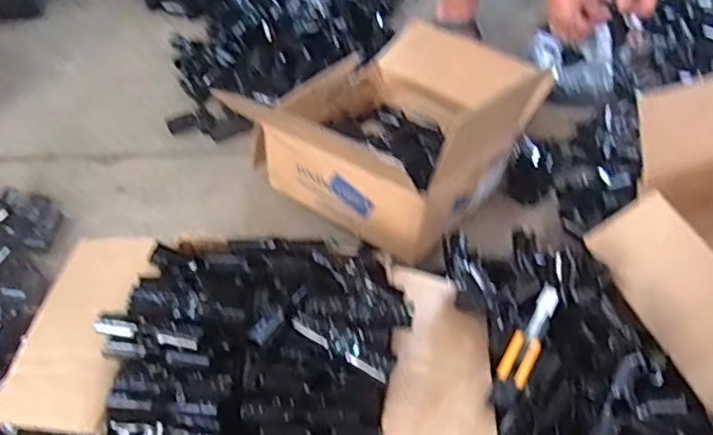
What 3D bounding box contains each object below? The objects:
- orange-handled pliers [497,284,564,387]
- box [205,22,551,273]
[{"bbox_3d":[0.225,0.149,0.756,0.037,0.013,0.160,27,55,18],"label":"orange-handled pliers"},{"bbox_3d":[0.085,-0.192,0.998,0.361,0.235,0.447,31,56,20],"label":"box"}]

